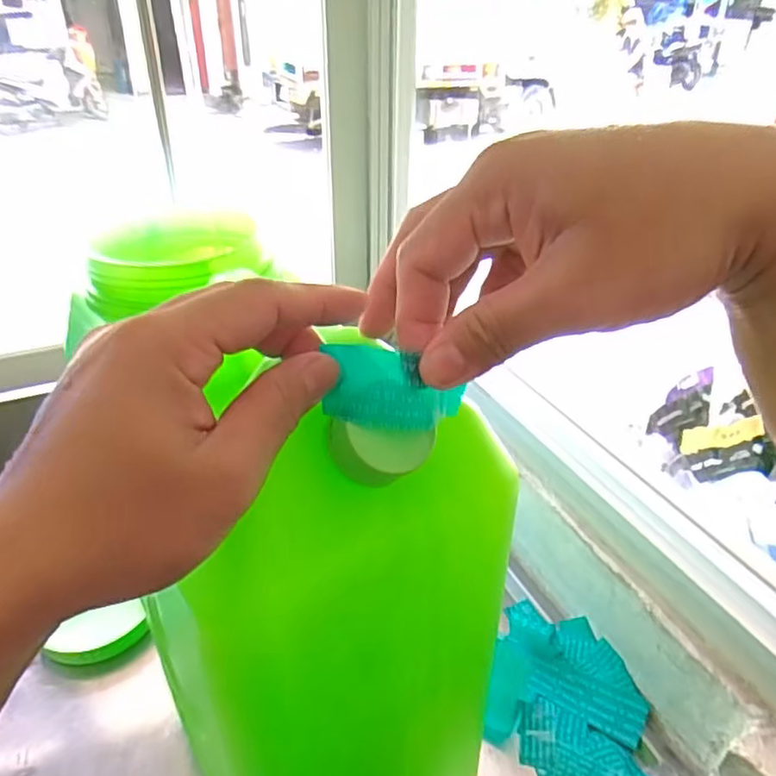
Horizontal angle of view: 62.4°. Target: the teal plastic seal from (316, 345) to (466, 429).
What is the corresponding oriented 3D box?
[{"bbox_3d":[0.003,-0.001,0.236,0.051,0.029,0.018,-1,33,-2],"label":"teal plastic seal"}]

